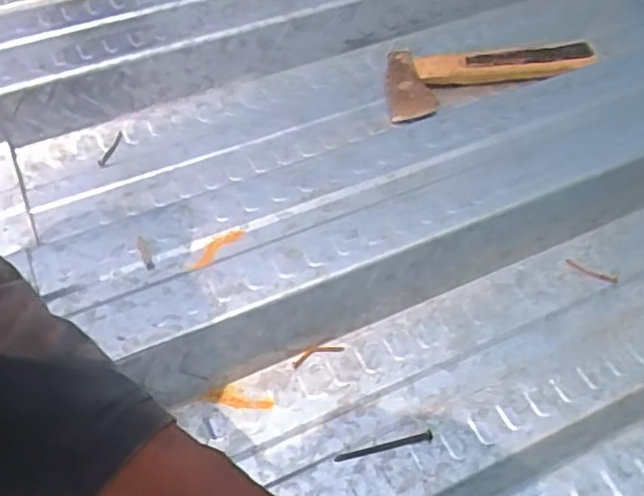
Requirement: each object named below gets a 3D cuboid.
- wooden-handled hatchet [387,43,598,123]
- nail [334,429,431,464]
[{"bbox_3d":[0.193,-0.186,0.704,0.246,0.029,0.096,-8,56,-6],"label":"wooden-handled hatchet"},{"bbox_3d":[0.047,0.150,0.481,0.076,0.004,0.008,-12,57,-9],"label":"nail"}]

